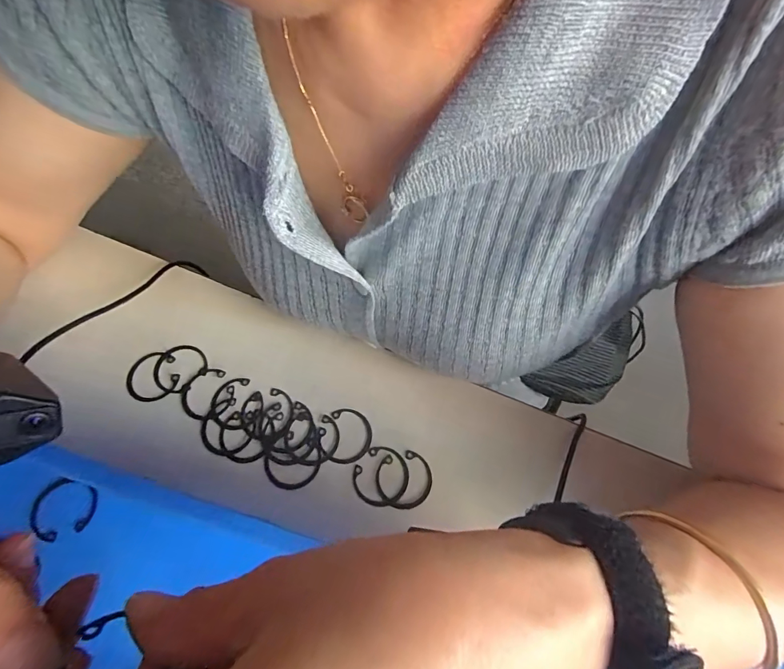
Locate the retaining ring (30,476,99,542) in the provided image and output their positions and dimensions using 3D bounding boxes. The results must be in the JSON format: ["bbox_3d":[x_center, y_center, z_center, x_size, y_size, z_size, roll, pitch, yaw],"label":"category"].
[{"bbox_3d":[-0.199,0.106,0.244,0.037,0.006,0.034,0,66,-1],"label":"retaining ring"}]

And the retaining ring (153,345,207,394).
[{"bbox_3d":[-0.152,0.023,0.287,0.035,0.004,0.036,1,65,-2],"label":"retaining ring"}]

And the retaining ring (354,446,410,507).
[{"bbox_3d":[-0.007,0.091,0.260,0.035,0.004,0.035,1,65,-2],"label":"retaining ring"}]

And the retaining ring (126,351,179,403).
[{"bbox_3d":[-0.168,0.030,0.285,0.036,0.004,0.036,-1,65,2],"label":"retaining ring"}]

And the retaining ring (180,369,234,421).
[{"bbox_3d":[-0.129,0.041,0.279,0.034,0.004,0.036,1,65,-2],"label":"retaining ring"}]

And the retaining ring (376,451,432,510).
[{"bbox_3d":[0.008,0.093,0.259,0.035,0.004,0.035,1,65,-2],"label":"retaining ring"}]

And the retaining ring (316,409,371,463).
[{"bbox_3d":[-0.031,0.068,0.269,0.034,0.004,0.035,1,65,-2],"label":"retaining ring"}]

